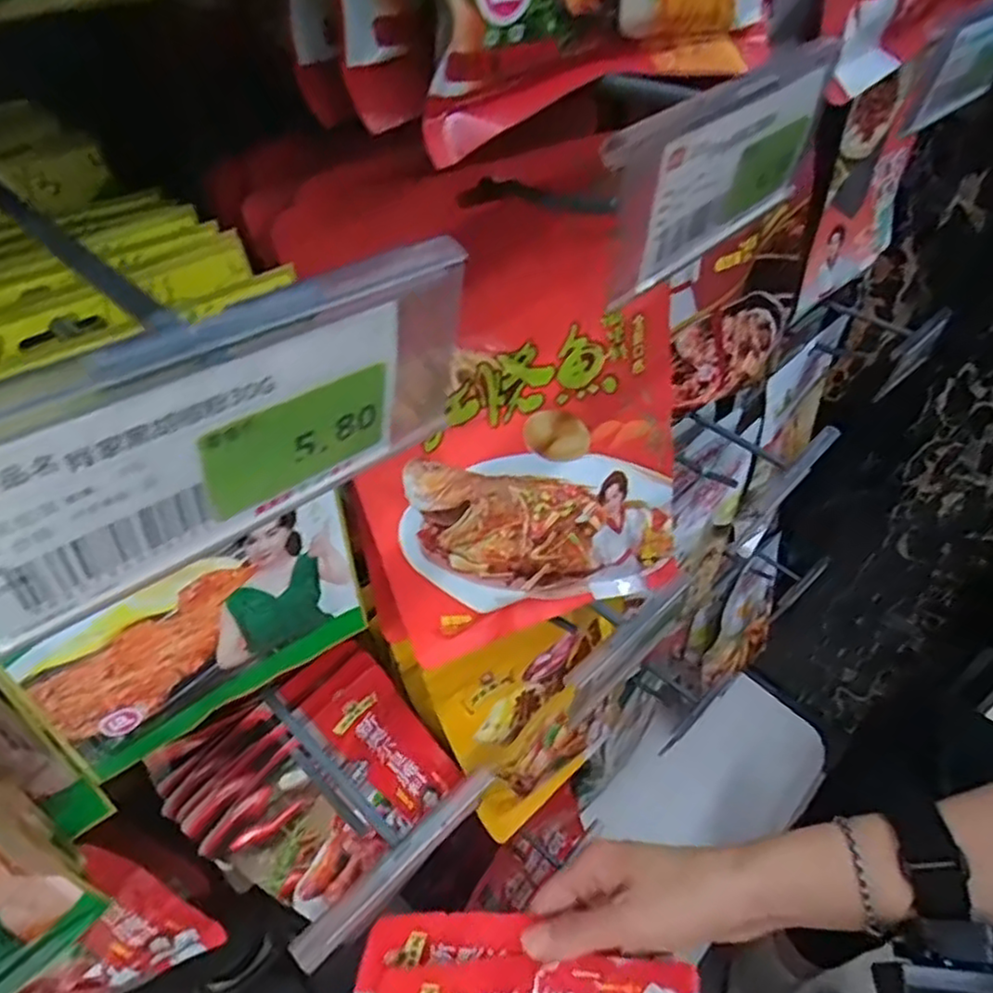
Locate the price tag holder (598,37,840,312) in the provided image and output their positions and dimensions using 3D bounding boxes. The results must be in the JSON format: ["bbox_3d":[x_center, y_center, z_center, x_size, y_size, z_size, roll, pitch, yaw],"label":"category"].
[{"bbox_3d":[0.065,-0.091,0.198,0.095,0.048,0.009,-31,53,-26],"label":"price tag holder"}]

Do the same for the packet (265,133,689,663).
[{"bbox_3d":[0.014,-0.028,0.312,0.154,0.232,0.027,-18,35,-8],"label":"packet"}]

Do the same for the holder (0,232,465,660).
[{"bbox_3d":[-0.047,-0.011,0.121,0.096,0.049,0.009,-32,53,-27],"label":"holder"}]

